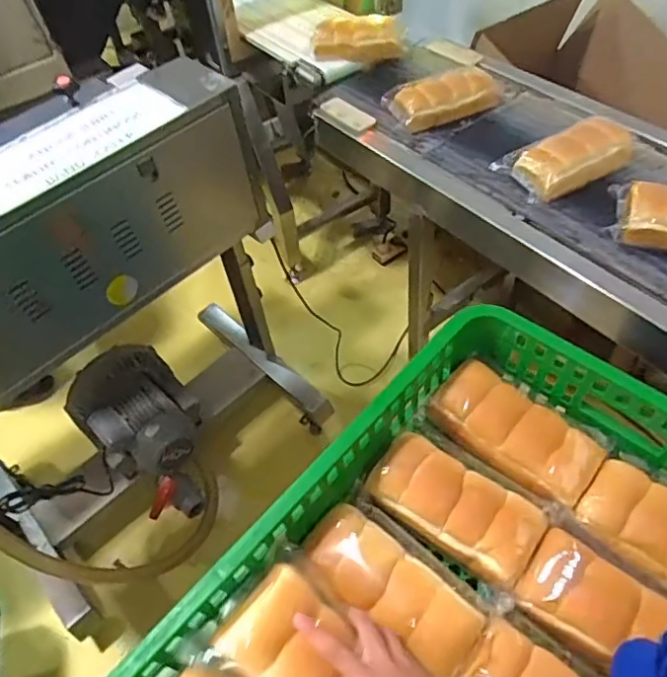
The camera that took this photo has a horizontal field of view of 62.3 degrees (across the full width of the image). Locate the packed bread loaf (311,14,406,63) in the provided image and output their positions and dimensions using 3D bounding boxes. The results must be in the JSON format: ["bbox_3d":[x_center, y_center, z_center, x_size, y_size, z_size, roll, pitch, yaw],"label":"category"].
[{"bbox_3d":[0.061,-0.722,1.321,0.220,0.078,0.091,-6,54,2],"label":"packed bread loaf"}]

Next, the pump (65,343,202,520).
[{"bbox_3d":[-0.419,0.205,1.283,0.244,0.223,0.345,-39,60,-21],"label":"pump"}]

